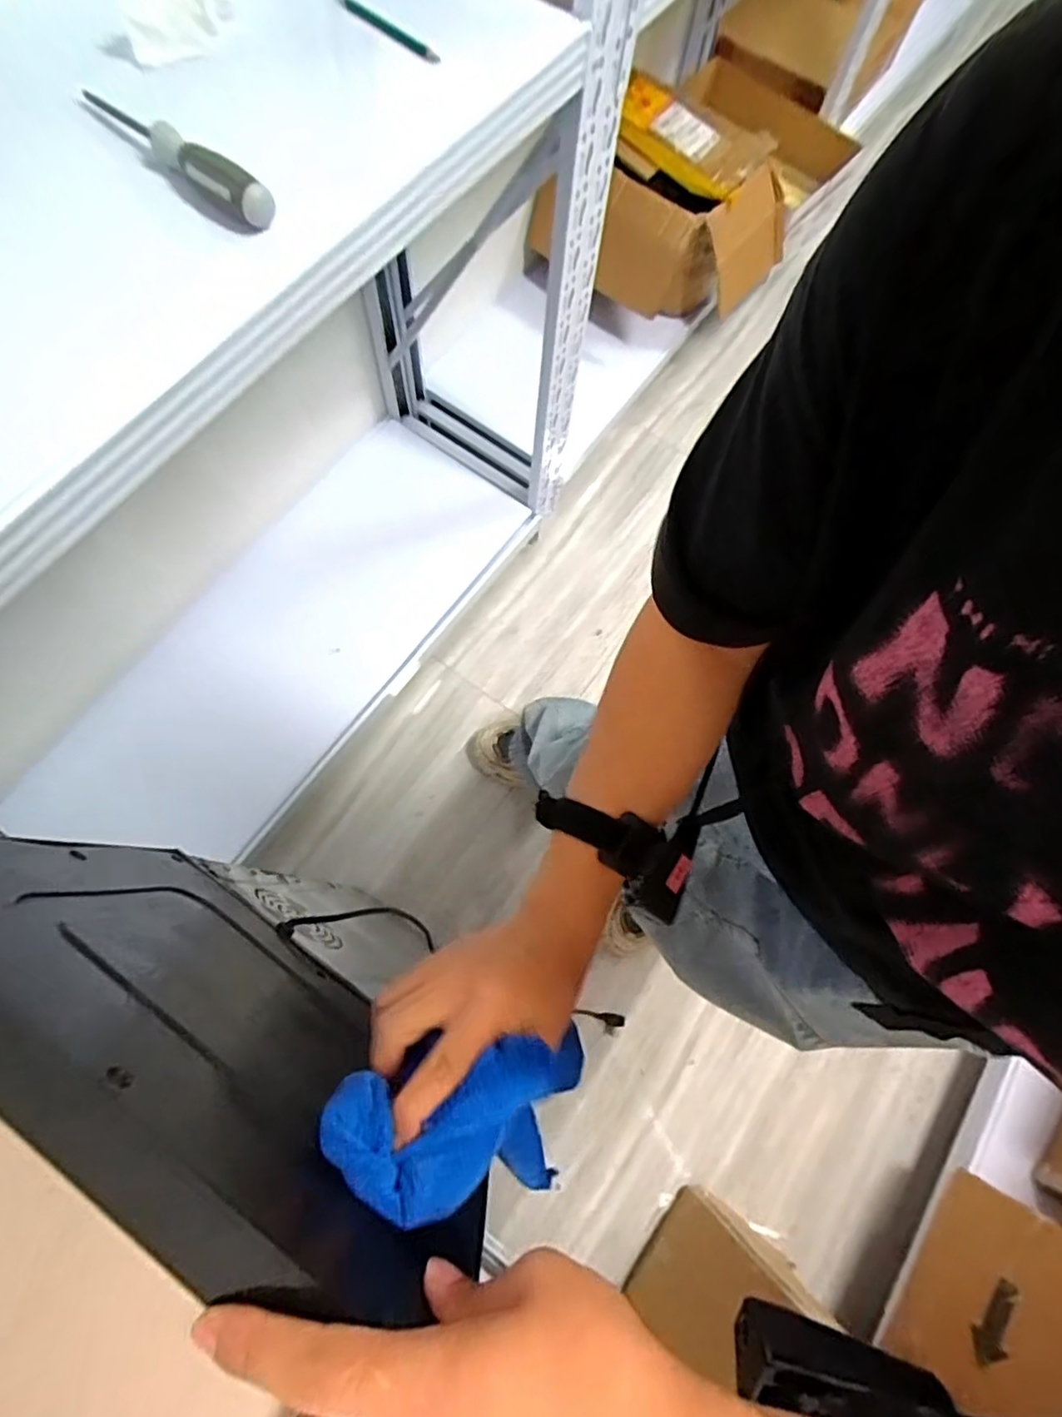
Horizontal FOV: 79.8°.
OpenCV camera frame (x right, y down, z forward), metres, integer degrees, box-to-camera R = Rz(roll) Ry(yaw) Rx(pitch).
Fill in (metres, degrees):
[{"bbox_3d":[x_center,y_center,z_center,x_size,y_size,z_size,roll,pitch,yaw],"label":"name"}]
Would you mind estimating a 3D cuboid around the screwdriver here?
[{"bbox_3d":[-0.285,-0.437,0.498,0.204,0.033,0.024,35,73,10],"label":"screwdriver"}]

